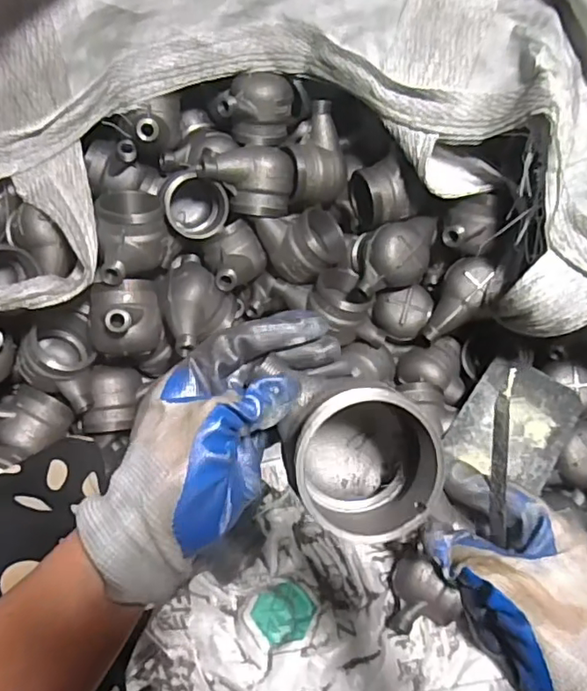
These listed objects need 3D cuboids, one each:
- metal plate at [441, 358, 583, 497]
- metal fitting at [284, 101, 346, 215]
[{"bbox_3d":[0.265,0.094,0.682,0.118,0.010,0.162,30,64,18],"label":"metal plate"},{"bbox_3d":[0.018,-0.246,0.748,0.079,0.080,0.123,-14,100,-23],"label":"metal fitting"}]

